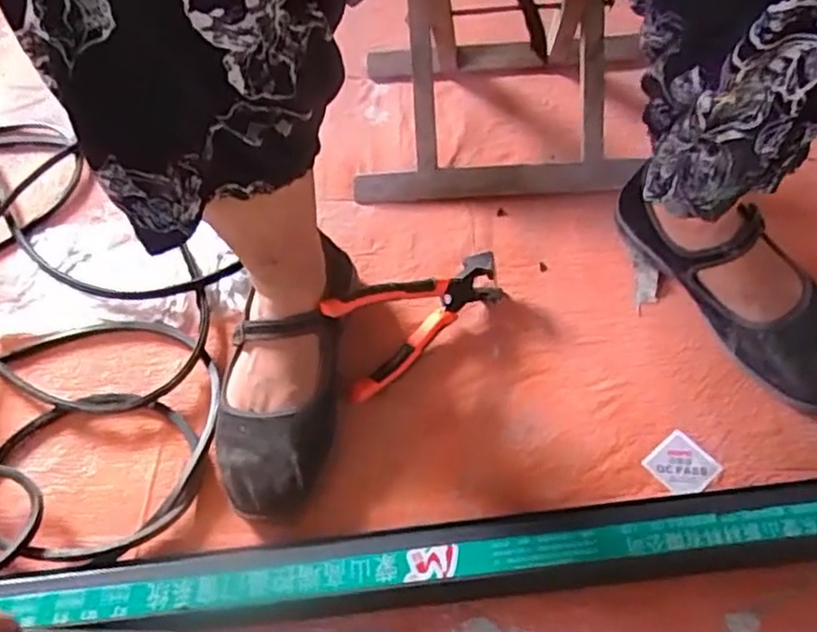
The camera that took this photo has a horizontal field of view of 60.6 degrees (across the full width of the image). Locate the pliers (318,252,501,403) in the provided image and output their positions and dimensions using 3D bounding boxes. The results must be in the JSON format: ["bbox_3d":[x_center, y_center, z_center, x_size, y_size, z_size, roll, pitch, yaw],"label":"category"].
[{"bbox_3d":[0.010,-0.006,0.591,0.164,0.087,0.028,-28,31,-26],"label":"pliers"}]

